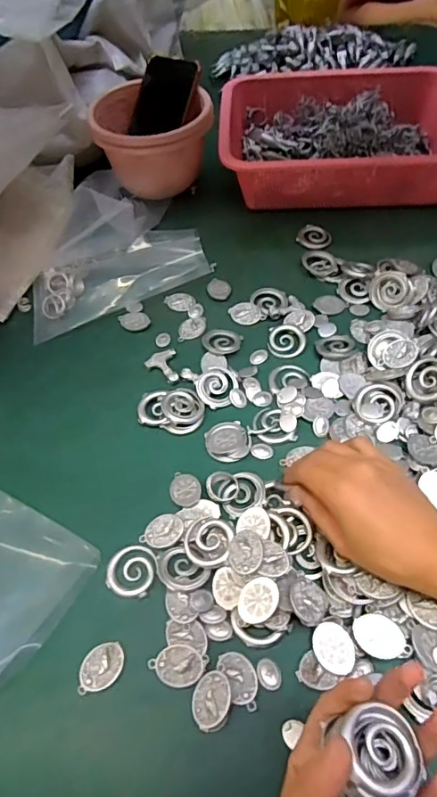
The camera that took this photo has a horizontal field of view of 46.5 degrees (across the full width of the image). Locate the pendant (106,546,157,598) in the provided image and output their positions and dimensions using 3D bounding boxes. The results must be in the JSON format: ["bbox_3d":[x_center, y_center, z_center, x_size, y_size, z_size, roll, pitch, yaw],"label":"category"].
[{"bbox_3d":[-0.064,0.130,0.382,0.036,0.005,0.037,-2,55,2],"label":"pendant"}]

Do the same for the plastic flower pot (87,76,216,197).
[{"bbox_3d":[-0.077,-0.317,0.641,0.142,0.101,0.130,-3,52,4],"label":"plastic flower pot"}]

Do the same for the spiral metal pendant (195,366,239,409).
[{"bbox_3d":[-0.001,-0.011,0.473,0.039,0.004,0.037,4,69,-10],"label":"spiral metal pendant"}]

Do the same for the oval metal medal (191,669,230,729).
[{"bbox_3d":[-0.005,0.192,0.325,0.023,0.004,0.032,13,59,22],"label":"oval metal medal"}]

